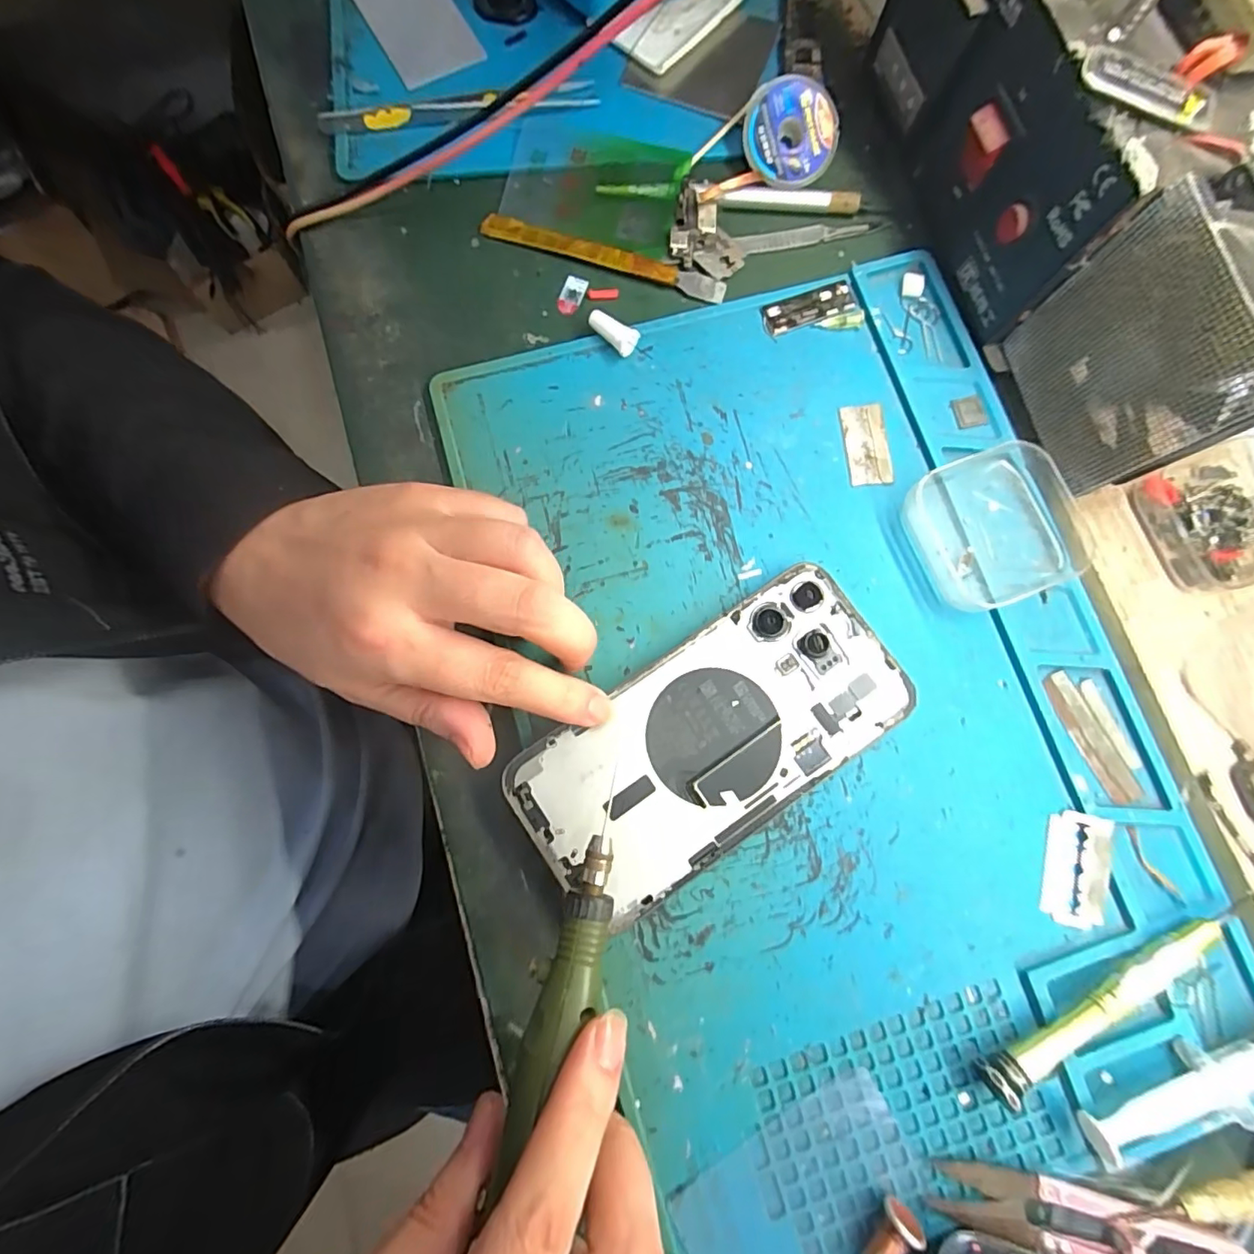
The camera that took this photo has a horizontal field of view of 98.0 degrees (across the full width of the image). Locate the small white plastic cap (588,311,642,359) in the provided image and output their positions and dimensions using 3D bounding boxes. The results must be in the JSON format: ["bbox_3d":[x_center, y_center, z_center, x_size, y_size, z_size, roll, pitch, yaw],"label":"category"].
[{"bbox_3d":[-0.007,-0.135,0.251,0.024,0.011,0.011,37,81,6],"label":"small white plastic cap"}]

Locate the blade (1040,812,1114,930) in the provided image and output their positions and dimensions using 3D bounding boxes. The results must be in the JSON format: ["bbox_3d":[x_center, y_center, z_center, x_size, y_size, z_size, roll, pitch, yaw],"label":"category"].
[{"bbox_3d":[0.178,0.096,0.215,0.023,0.004,0.042,11,81,8],"label":"blade"}]

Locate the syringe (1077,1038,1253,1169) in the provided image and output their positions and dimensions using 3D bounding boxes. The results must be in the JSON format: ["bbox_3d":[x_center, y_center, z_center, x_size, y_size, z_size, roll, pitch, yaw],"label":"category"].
[{"bbox_3d":[0.223,0.157,0.198,0.128,0.020,0.017,-25,81,-5],"label":"syringe"}]

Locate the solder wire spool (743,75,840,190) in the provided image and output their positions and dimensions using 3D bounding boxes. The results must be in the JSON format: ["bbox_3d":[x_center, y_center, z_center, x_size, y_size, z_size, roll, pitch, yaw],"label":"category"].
[{"bbox_3d":[0.080,-0.237,0.264,0.043,0.010,0.044,-1,102,-3],"label":"solder wire spool"}]

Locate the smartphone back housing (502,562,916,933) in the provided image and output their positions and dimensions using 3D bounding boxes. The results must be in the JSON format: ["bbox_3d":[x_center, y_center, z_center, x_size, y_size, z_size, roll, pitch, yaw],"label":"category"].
[{"bbox_3d":[0.035,0.044,0.216,0.156,0.004,0.074,-32,81,-7],"label":"smartphone back housing"}]

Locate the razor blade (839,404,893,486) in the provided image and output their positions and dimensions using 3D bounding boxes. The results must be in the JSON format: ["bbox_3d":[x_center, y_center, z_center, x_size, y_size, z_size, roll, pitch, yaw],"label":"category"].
[{"bbox_3d":[0.109,-0.083,0.247,0.019,0.004,0.038,-5,80,-2],"label":"razor blade"}]

